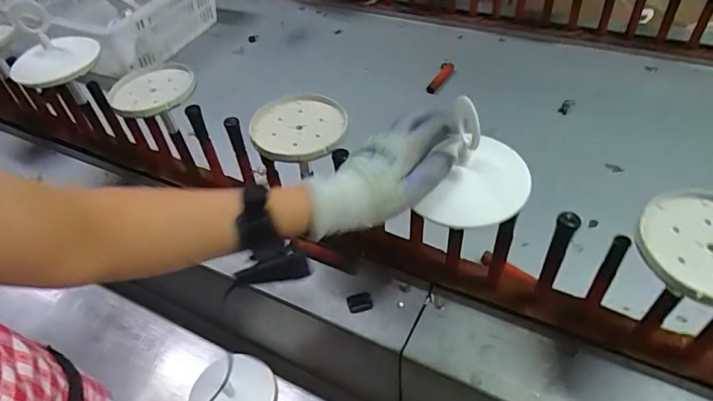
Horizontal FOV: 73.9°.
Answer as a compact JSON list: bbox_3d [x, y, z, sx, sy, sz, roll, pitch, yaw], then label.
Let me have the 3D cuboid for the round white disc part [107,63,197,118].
[{"bbox_3d":[-0.270,-0.150,0.632,0.106,0.016,0.110,-16,44,-12],"label":"round white disc part"}]

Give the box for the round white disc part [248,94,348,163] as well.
[{"bbox_3d":[-0.066,-0.087,0.548,0.104,0.016,0.113,-2,43,2],"label":"round white disc part"}]

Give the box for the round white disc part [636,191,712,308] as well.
[{"bbox_3d":[0.292,0.037,0.387,0.115,0.016,0.106,-2,43,2],"label":"round white disc part"}]

